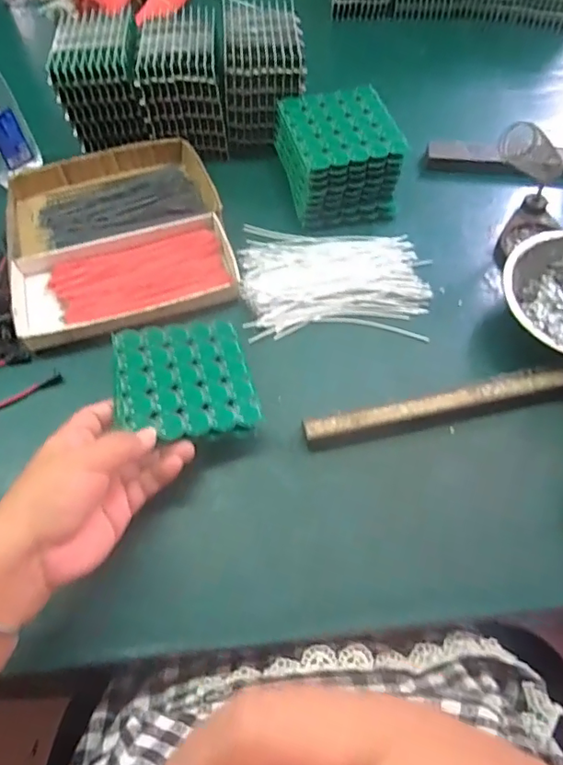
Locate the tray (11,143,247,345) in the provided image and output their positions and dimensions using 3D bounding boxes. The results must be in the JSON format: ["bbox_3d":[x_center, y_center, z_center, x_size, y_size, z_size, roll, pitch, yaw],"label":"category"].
[{"bbox_3d":[-0.151,-0.137,0.489,0.189,0.030,0.211,-14,61,-7],"label":"tray"}]

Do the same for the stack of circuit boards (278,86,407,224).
[{"bbox_3d":[0.053,-0.216,0.511,0.103,0.066,0.118,-11,62,-6],"label":"stack of circuit boards"}]

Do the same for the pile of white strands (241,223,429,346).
[{"bbox_3d":[0.046,-0.092,0.471,0.161,0.021,0.121,0,60,1],"label":"pile of white strands"}]

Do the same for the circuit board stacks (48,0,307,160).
[{"bbox_3d":[-0.100,-0.306,0.537,0.236,0.091,0.101,-4,62,-3],"label":"circuit board stacks"}]

